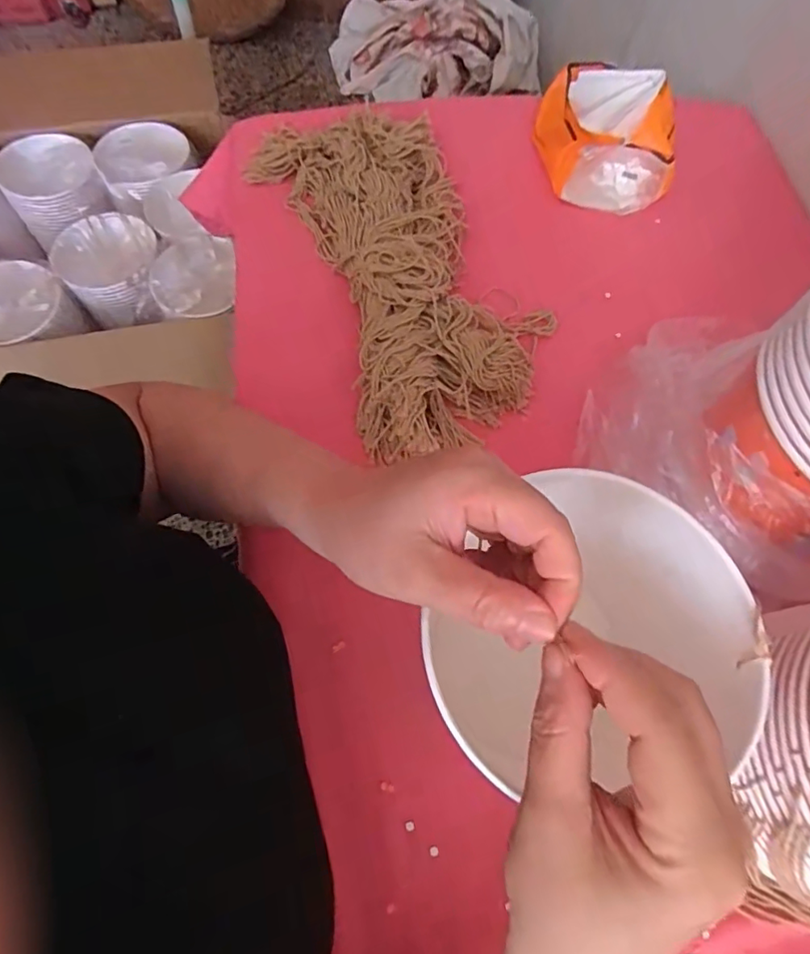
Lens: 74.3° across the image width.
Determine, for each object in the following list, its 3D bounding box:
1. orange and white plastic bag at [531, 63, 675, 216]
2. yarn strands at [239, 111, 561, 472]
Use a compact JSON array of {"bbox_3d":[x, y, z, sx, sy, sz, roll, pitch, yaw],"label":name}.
[{"bbox_3d":[0.195,-0.346,0.546,0.106,0.101,0.150,-9,67,-7],"label":"orange and white plastic bag"},{"bbox_3d":[-0.006,-0.205,0.479,0.188,0.048,0.383,-19,69,-11],"label":"yarn strands"}]

